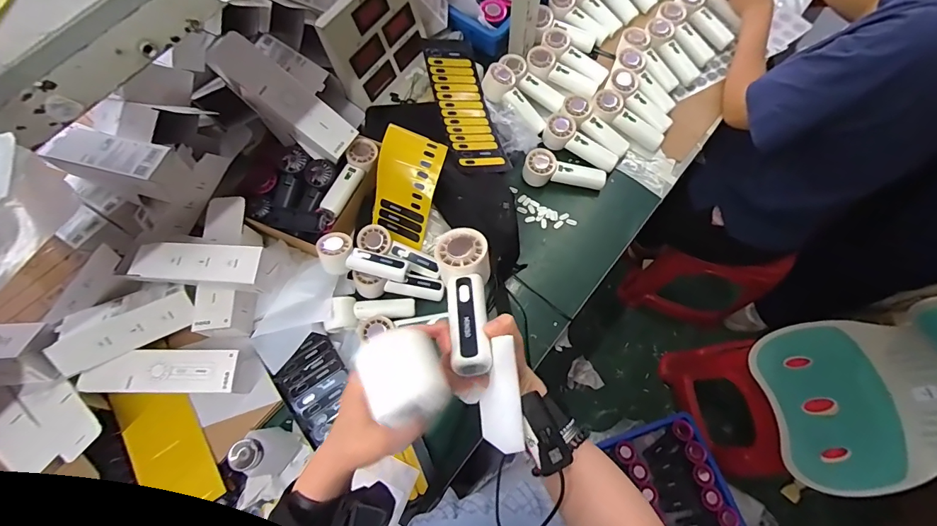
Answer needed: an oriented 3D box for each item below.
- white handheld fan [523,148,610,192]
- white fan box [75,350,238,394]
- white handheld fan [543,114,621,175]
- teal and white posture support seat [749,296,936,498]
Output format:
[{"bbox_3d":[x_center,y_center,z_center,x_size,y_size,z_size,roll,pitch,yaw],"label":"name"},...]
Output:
[{"bbox_3d":[0.185,-0.176,0.800,0.159,0.055,0.054,5,70,4],"label":"white handheld fan"},{"bbox_3d":[-0.471,0.170,0.649,0.227,0.046,0.064,0,70,2],"label":"white fan box"},{"bbox_3d":[0.218,-0.232,0.809,0.153,0.041,0.066,27,73,11],"label":"white handheld fan"},{"bbox_3d":[0.809,0.257,0.768,0.295,0.323,0.333,-5,70,0],"label":"teal and white posture support seat"}]

